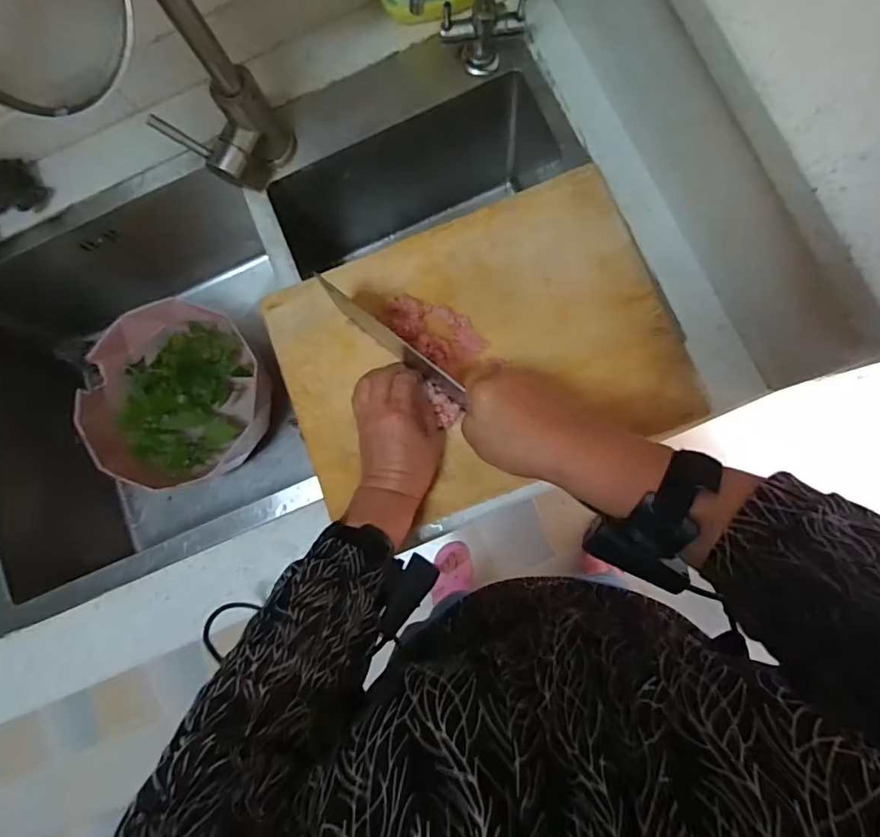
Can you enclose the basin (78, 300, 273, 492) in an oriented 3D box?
[{"bbox_3d":[-0.343,-0.033,0.714,0.223,0.101,0.233,-1,83,6],"label":"basin"}]

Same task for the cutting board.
[{"bbox_3d":[0.035,-0.065,0.517,0.371,0.021,0.271,-22,81,3],"label":"cutting board"}]

